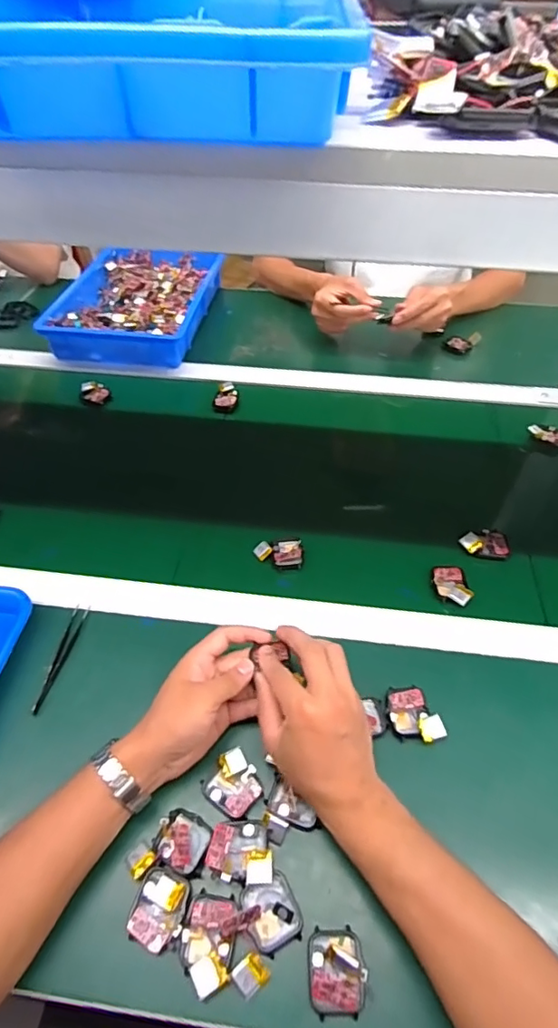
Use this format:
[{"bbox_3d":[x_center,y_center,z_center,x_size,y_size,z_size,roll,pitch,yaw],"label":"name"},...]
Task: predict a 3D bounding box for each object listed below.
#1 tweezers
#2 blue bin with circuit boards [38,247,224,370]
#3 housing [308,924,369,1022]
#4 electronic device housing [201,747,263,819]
[{"bbox_3d":[-0.220,0.144,0.524,0.015,0.004,0.115,24,51,-15],"label":"tweezers"},{"bbox_3d":[-0.255,-0.403,0.968,0.251,0.057,0.370,9,49,8],"label":"blue bin with circuit boards"},{"bbox_3d":[0.041,0.321,0.363,0.038,0.018,0.049,1,49,1],"label":"housing"},{"bbox_3d":[-0.038,0.229,0.442,0.044,0.010,0.042,32,56,25],"label":"electronic device housing"}]

